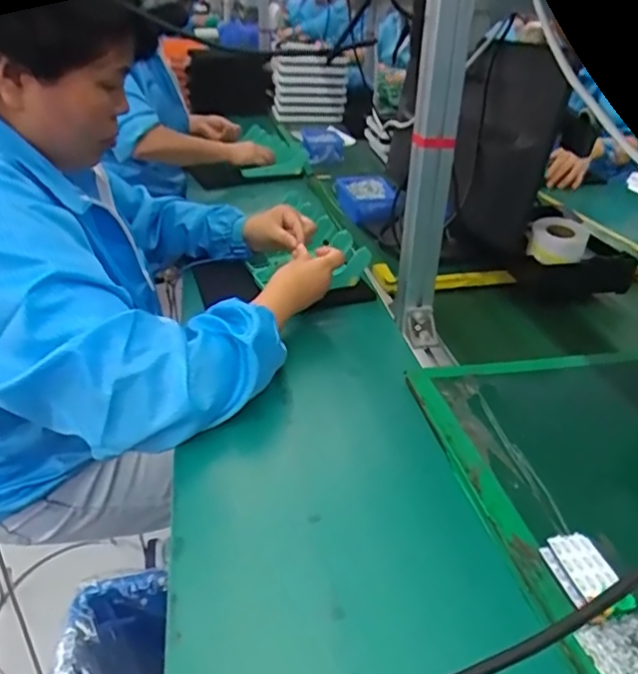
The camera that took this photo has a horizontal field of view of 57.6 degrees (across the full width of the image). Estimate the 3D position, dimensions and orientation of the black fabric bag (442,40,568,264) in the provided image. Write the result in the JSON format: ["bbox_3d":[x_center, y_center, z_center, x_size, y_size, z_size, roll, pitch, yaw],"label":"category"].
[{"bbox_3d":[0.271,-0.260,0.869,0.127,0.305,0.125,11,32,14],"label":"black fabric bag"}]

